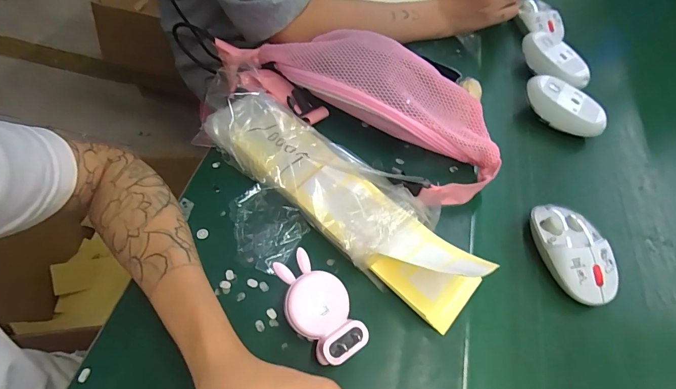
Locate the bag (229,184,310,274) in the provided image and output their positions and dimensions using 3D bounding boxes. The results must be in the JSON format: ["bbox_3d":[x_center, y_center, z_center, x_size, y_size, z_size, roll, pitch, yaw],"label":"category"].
[{"bbox_3d":[-0.063,0.030,0.339,0.069,0.052,0.057,-38,67,-26],"label":"bag"}]

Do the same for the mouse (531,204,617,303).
[{"bbox_3d":[0.229,0.055,0.368,0.066,0.031,0.102,2,56,-4],"label":"mouse"}]

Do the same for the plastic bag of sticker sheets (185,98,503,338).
[{"bbox_3d":[-0.003,-0.004,0.360,0.310,0.064,0.097,33,60,16],"label":"plastic bag of sticker sheets"}]

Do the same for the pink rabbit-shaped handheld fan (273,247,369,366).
[{"bbox_3d":[-0.017,0.095,0.309,0.049,0.033,0.092,-28,63,-21],"label":"pink rabbit-shaped handheld fan"}]

